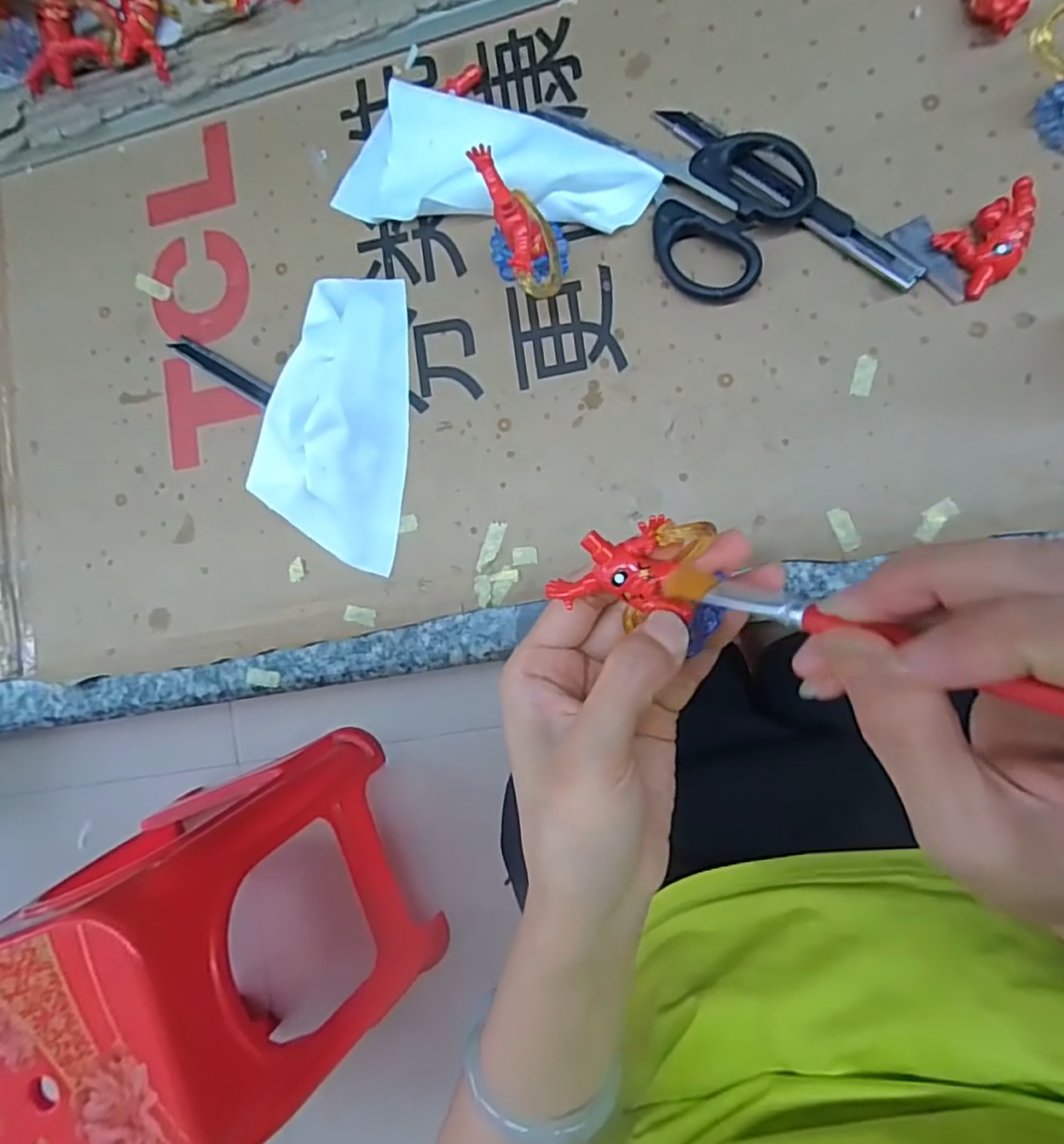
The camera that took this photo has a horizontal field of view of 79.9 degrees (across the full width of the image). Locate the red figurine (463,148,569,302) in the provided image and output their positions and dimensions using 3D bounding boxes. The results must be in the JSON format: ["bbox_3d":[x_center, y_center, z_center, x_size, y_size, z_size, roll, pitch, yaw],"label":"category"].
[{"bbox_3d":[-0.002,-0.143,0.270,0.032,0.043,0.057,-23,84,8],"label":"red figurine"}]

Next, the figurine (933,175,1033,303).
[{"bbox_3d":[0.182,-0.130,0.252,0.035,0.015,0.029,-30,83,7],"label":"figurine"}]

